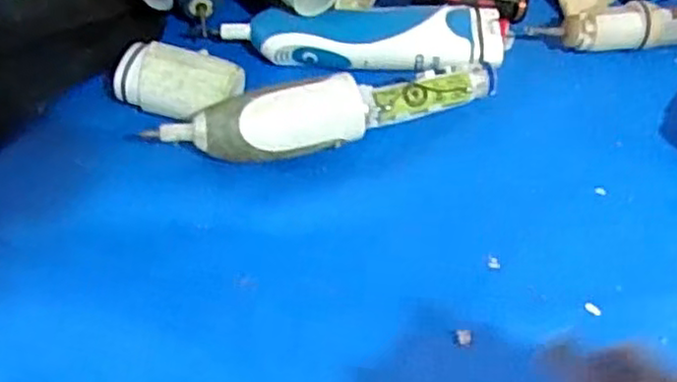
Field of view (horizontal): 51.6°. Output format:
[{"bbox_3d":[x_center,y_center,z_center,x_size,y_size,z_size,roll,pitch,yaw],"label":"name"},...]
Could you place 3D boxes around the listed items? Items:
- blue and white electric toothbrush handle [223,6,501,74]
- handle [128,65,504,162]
[{"bbox_3d":[0.014,-0.079,0.363,0.141,0.025,0.030,5,53,0],"label":"blue and white electric toothbrush handle"},{"bbox_3d":[0.000,-0.035,0.325,0.162,0.034,0.025,-16,56,-15],"label":"handle"}]

